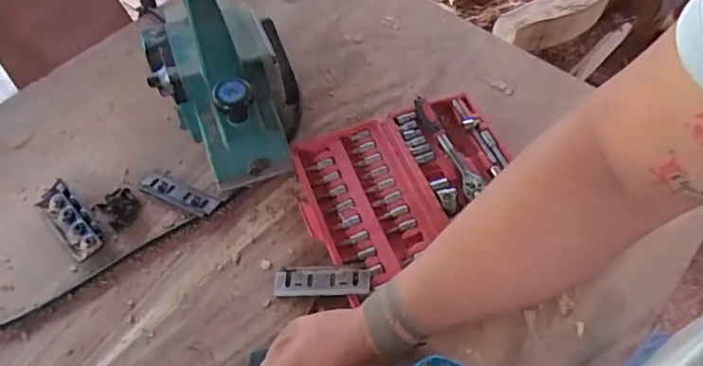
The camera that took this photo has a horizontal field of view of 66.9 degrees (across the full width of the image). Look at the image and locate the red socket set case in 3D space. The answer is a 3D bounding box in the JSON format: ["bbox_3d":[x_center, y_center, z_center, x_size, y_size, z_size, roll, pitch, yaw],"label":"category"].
[{"bbox_3d":[0.071,0.001,0.665,0.268,0.032,0.238,-22,58,-13],"label":"red socket set case"}]

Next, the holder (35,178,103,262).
[{"bbox_3d":[-0.345,0.043,0.649,0.040,0.014,0.118,-40,63,-23],"label":"holder"}]

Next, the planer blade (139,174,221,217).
[{"bbox_3d":[-0.217,0.014,0.664,0.105,0.007,0.029,20,57,16],"label":"planer blade"}]

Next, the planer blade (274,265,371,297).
[{"bbox_3d":[-0.034,0.109,0.594,0.111,0.009,0.036,-5,56,16],"label":"planer blade"}]

